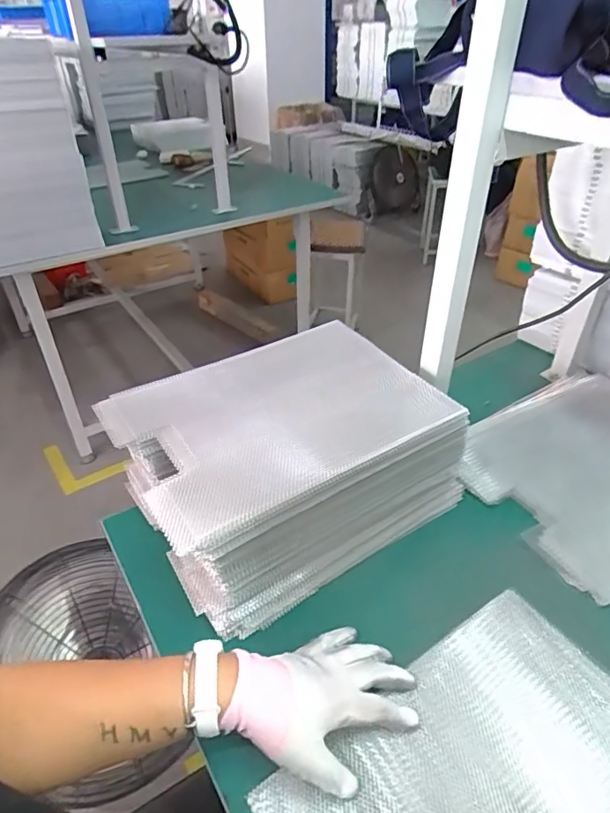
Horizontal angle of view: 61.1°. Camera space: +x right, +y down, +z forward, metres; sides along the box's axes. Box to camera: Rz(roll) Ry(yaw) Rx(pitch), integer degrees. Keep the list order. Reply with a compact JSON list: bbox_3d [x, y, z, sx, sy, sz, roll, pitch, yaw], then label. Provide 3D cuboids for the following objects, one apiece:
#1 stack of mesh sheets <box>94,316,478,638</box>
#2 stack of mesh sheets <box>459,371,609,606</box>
[{"bbox_3d":[-0.022,0.058,0.630,0.352,0.159,0.268,-23,43,-26],"label":"stack of mesh sheets"},{"bbox_3d":[0.407,0.075,0.700,0.380,0.030,0.292,-23,43,-25],"label":"stack of mesh sheets"}]

